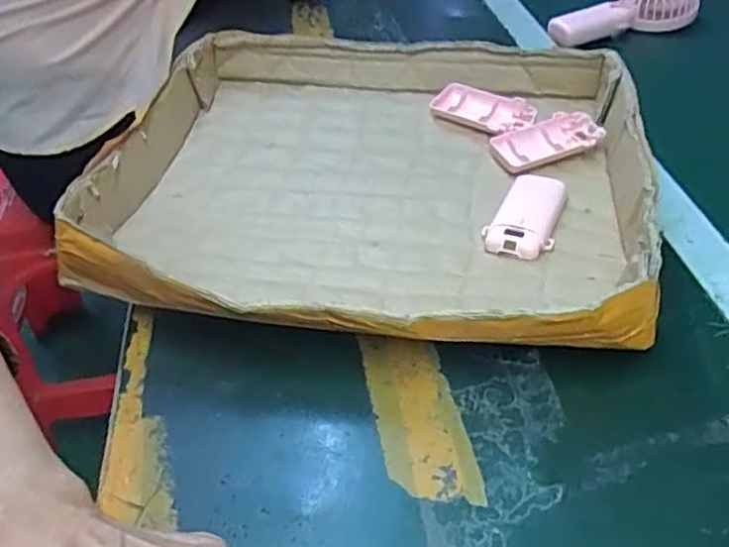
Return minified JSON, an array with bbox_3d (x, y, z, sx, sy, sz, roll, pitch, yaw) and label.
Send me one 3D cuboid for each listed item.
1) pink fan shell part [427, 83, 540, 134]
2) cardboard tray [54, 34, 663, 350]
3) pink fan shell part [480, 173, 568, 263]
[{"bbox_3d":[0.111,-0.152,0.645,0.096,0.014,0.054,22,46,25],"label":"pink fan shell part"},{"bbox_3d":[0.007,-0.089,0.557,0.399,0.062,0.384,7,42,11],"label":"cardboard tray"},{"bbox_3d":[0.124,-0.046,0.529,0.047,0.018,0.097,14,43,18],"label":"pink fan shell part"}]

